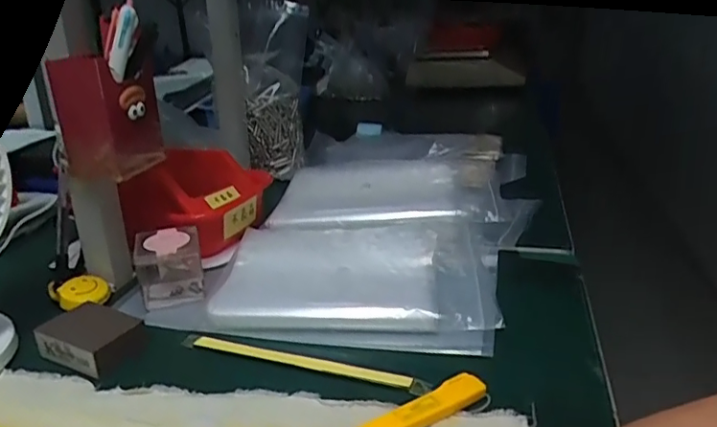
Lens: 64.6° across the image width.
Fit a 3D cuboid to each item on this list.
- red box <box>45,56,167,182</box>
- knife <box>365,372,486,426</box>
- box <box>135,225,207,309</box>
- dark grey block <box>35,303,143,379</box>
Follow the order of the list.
[{"bbox_3d":[-0.209,-0.084,0.481,0.051,0.093,0.086,3,22,12],"label":"red box"},{"bbox_3d":[0.027,0.131,0.355,0.128,0.011,0.019,-15,24,-30],"label":"knife"},{"bbox_3d":[-0.173,0.048,0.523,0.058,0.058,0.067,-9,22,-17],"label":"box"},{"bbox_3d":[-0.207,0.096,0.442,0.074,0.024,0.050,9,24,27],"label":"dark grey block"}]

